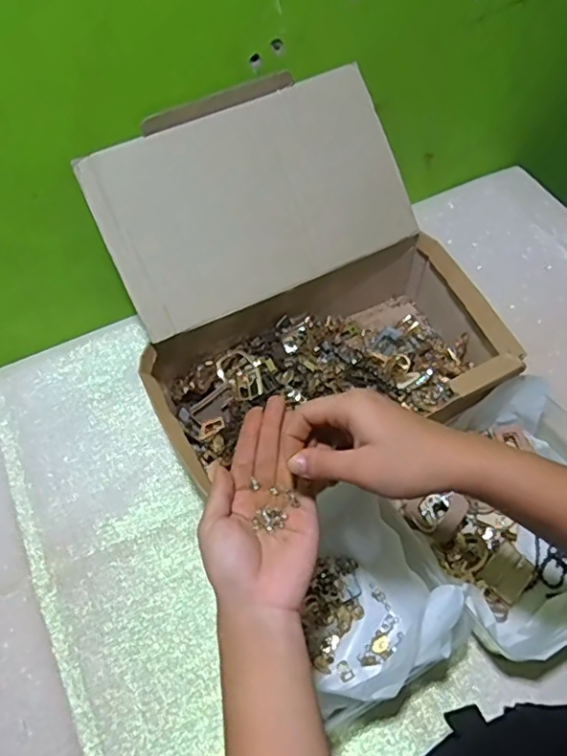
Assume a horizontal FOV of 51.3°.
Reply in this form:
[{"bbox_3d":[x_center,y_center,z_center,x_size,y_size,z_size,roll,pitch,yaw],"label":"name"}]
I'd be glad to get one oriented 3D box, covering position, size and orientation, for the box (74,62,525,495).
[{"bbox_3d":[0.013,-0.088,0.604,0.334,0.228,0.326,-19,56,-10],"label":"box"}]

